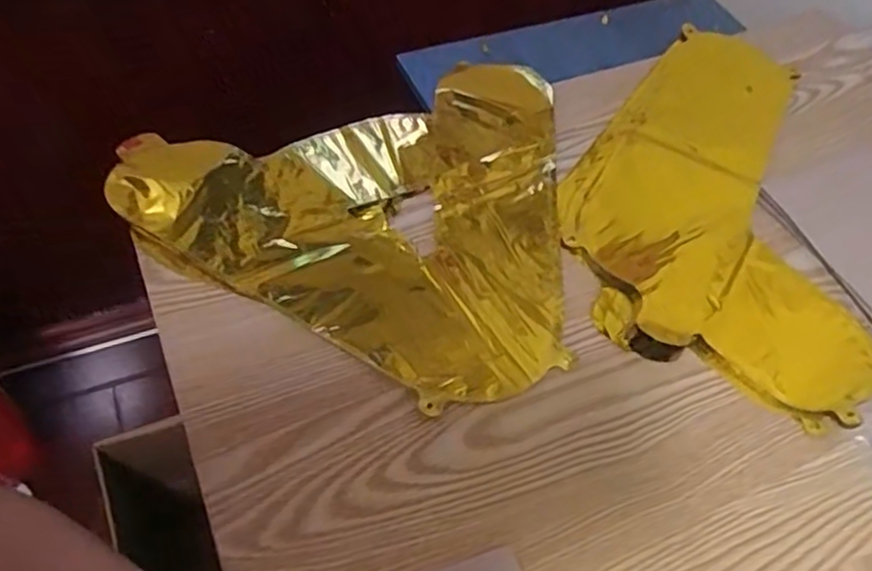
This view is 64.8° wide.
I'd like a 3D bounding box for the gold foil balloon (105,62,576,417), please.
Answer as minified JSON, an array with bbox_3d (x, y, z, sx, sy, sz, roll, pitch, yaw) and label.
[{"bbox_3d":[-0.034,-0.095,0.569,0.364,0.014,0.330,28,57,15],"label":"gold foil balloon"}]

